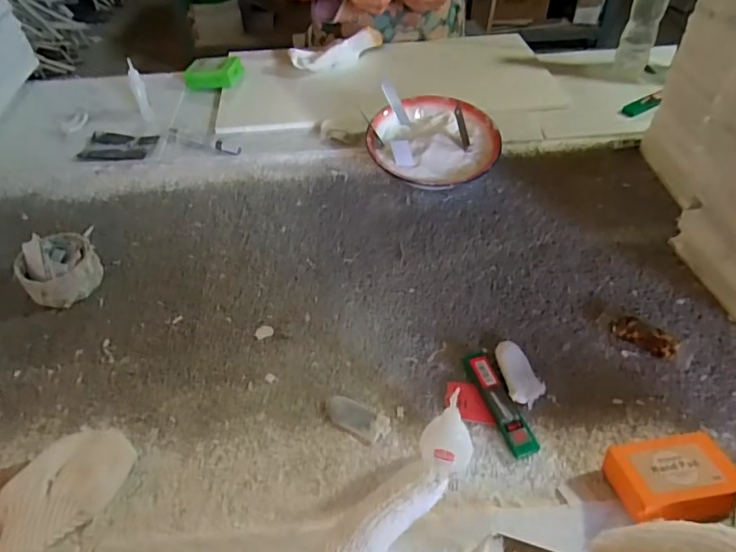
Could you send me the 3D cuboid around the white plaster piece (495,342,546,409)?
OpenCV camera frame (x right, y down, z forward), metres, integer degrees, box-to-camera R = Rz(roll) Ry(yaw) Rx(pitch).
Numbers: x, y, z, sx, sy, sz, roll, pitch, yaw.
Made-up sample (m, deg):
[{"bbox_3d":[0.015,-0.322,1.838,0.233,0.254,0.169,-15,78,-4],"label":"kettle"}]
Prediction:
[{"bbox_3d":[0.157,0.099,0.535,0.038,0.017,0.076,-5,48,-2],"label":"white plaster piece"}]

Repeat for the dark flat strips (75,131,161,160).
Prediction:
[{"bbox_3d":[-0.402,-0.211,0.832,0.113,0.011,0.064,2,48,5],"label":"dark flat strips"}]

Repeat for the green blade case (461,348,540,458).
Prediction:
[{"bbox_3d":[0.129,0.122,0.514,0.026,0.015,0.118,-15,49,-10],"label":"green blade case"}]

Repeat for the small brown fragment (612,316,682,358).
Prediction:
[{"bbox_3d":[0.303,0.068,0.566,0.067,0.019,0.029,36,59,29],"label":"small brown fragment"}]

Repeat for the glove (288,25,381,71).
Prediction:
[{"bbox_3d":[-0.054,-0.433,0.998,0.191,0.043,0.061,-17,49,-12],"label":"glove"}]

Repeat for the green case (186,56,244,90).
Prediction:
[{"bbox_3d":[-0.287,-0.379,0.967,0.102,0.028,0.070,-5,48,-1],"label":"green case"}]

